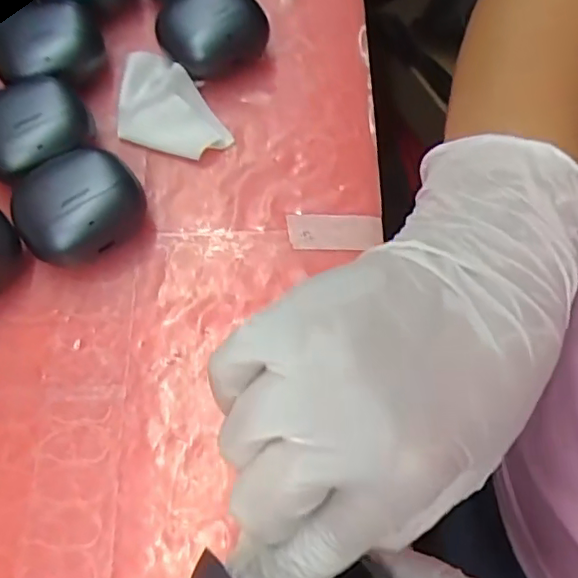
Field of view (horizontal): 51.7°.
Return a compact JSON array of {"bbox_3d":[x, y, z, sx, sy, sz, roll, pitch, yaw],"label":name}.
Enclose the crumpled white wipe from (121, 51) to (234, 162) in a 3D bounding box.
[{"bbox_3d":[-0.070,-0.096,0.318,0.044,0.017,0.074,-36,68,-14],"label":"crumpled white wipe"}]

